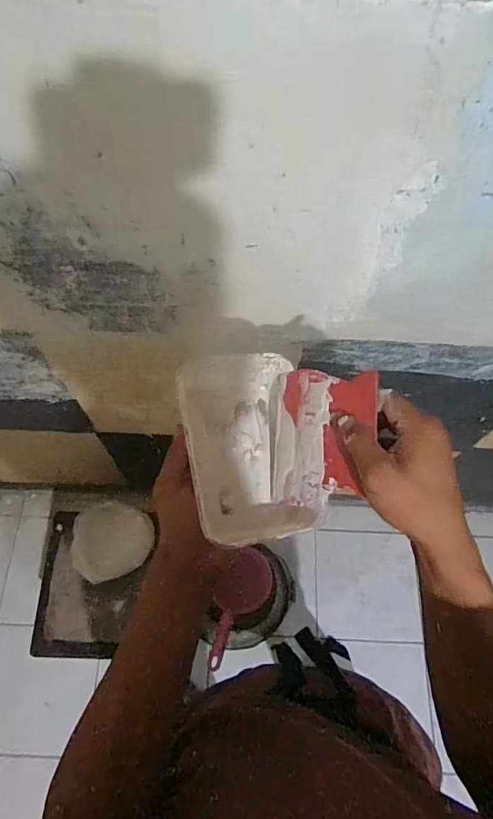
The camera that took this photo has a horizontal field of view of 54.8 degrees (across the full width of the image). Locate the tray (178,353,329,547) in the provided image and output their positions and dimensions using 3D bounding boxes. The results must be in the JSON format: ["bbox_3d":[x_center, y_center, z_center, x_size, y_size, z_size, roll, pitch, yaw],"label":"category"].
[{"bbox_3d":[0.004,0.032,0.445,0.110,0.070,0.175,-12,67,-7],"label":"tray"}]

